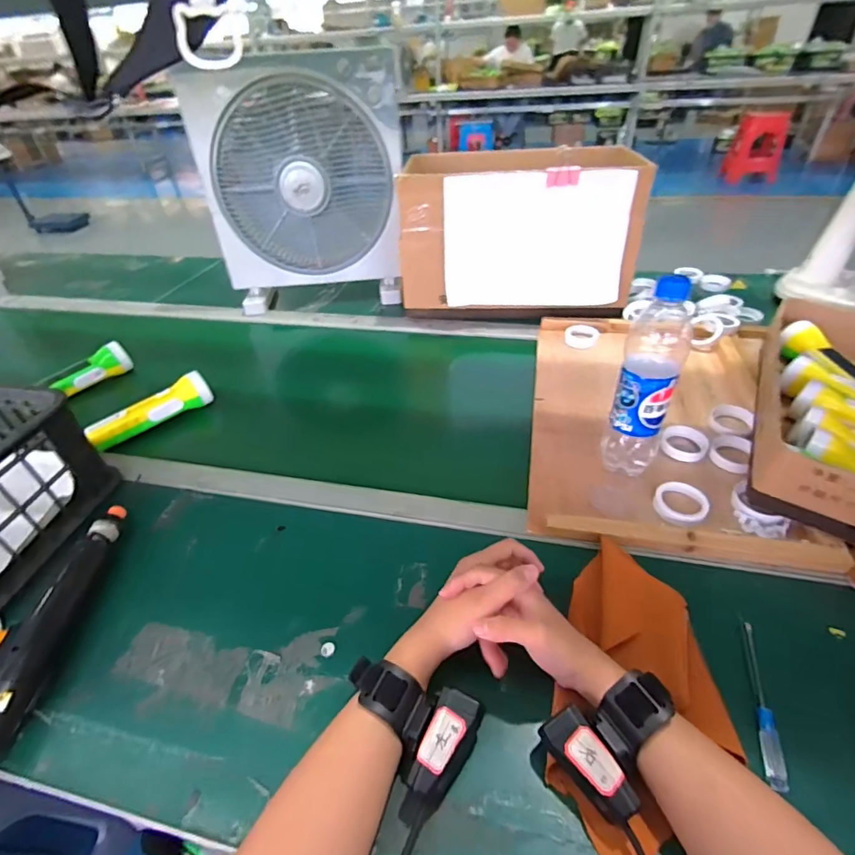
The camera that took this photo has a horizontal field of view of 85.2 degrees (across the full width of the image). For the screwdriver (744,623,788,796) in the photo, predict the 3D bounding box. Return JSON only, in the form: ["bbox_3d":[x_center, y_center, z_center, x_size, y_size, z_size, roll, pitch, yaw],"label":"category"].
[{"bbox_3d":[0.271,0.218,0.376,0.011,0.014,0.130,11,43,17],"label":"screwdriver"}]

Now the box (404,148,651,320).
[{"bbox_3d":[0.160,-0.340,0.837,0.405,0.270,0.178,5,41,11],"label":"box"}]

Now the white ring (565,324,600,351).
[{"bbox_3d":[0.268,-0.158,0.807,0.055,0.015,0.059,-3,40,2],"label":"white ring"}]

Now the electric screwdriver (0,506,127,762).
[{"bbox_3d":[-0.360,0.175,0.448,0.034,0.044,0.238,-6,40,-1],"label":"electric screwdriver"}]

